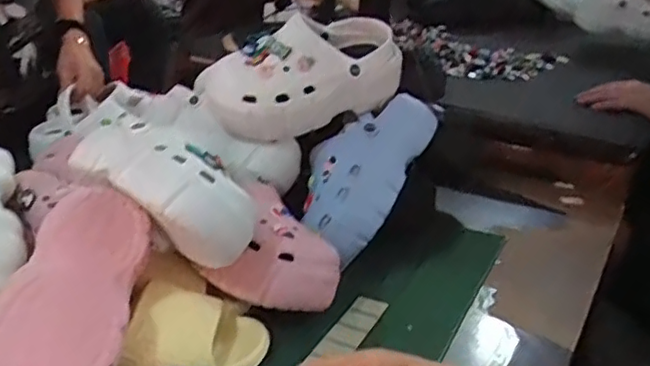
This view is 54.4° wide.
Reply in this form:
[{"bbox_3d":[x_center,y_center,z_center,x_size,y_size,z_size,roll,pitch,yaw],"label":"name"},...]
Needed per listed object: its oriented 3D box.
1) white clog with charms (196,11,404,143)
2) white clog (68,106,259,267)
[{"bbox_3d":[-0.028,-0.135,0.787,0.231,0.127,0.100,-14,29,-29],"label":"white clog with charms"},{"bbox_3d":[-0.174,-0.009,0.670,0.244,0.086,0.099,36,40,29],"label":"white clog"}]

